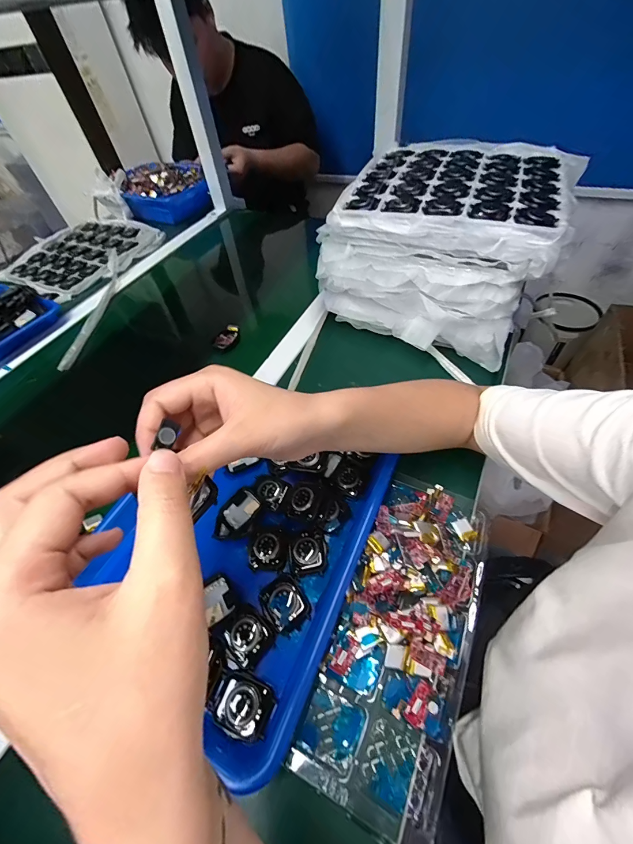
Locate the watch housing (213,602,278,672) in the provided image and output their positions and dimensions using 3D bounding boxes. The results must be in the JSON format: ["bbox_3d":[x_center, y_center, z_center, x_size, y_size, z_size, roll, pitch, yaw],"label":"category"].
[{"bbox_3d":[-0.061,0.183,0.291,0.044,0.007,0.038,33,62,27],"label":"watch housing"}]

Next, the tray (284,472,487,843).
[{"bbox_3d":[0.081,0.172,0.298,0.109,0.040,0.262,19,55,18],"label":"tray"}]

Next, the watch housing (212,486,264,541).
[{"bbox_3d":[-0.080,0.096,0.346,0.038,0.009,0.056,26,60,23],"label":"watch housing"}]

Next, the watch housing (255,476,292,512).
[{"bbox_3d":[-0.048,0.075,0.364,0.029,0.012,0.031,16,56,18],"label":"watch housing"}]

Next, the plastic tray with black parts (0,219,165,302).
[{"bbox_3d":[-0.539,-0.387,0.775,0.297,0.024,0.289,22,58,21],"label":"plastic tray with black parts"}]

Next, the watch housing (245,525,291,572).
[{"bbox_3d":[-0.047,0.122,0.330,0.039,0.010,0.039,2,53,7],"label":"watch housing"}]

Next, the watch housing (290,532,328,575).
[{"bbox_3d":[-0.007,0.128,0.328,0.035,0.011,0.037,-4,53,3],"label":"watch housing"}]

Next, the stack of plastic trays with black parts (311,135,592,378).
[{"bbox_3d":[0.188,-0.267,0.503,0.289,0.162,0.275,24,59,22],"label":"stack of plastic trays with black parts"}]

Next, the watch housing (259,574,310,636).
[{"bbox_3d":[-0.028,0.164,0.303,0.035,0.013,0.042,-32,56,-17],"label":"watch housing"}]

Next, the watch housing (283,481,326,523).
[{"bbox_3d":[-0.012,0.080,0.349,0.038,0.015,0.039,-3,53,4],"label":"watch housing"}]

